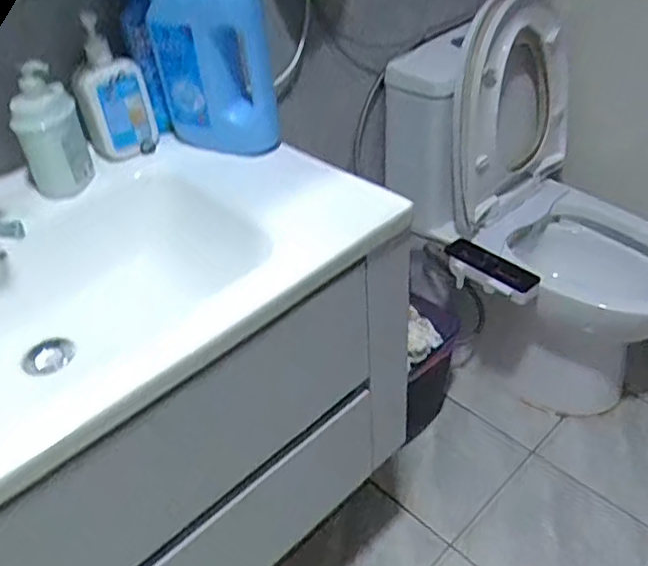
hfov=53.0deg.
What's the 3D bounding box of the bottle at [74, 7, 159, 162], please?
[{"bbox_3d":[-0.286,-0.259,0.869,0.091,0.180,0.044,-14,40,-11],"label":"bottle"}]

